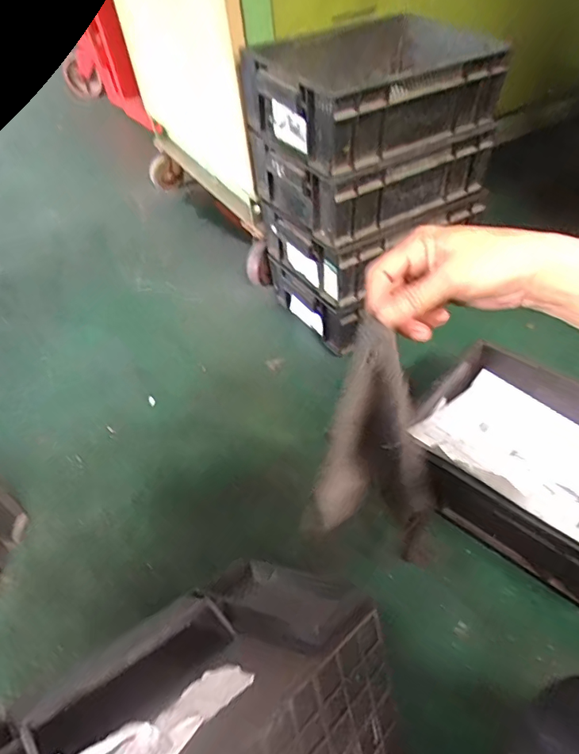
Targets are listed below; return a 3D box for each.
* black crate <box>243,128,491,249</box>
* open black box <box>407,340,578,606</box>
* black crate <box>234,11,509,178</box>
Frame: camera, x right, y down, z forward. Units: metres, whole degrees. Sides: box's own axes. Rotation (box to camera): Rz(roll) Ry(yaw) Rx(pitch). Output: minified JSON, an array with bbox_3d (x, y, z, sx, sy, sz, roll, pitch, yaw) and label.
[{"bbox_3d":[0.127,-0.374,0.839,0.322,0.115,0.279,-30,50,-21],"label":"black crate"},{"bbox_3d":[0.339,0.114,0.655,0.332,0.129,0.246,30,57,31],"label":"open black box"},{"bbox_3d":[0.116,-0.460,0.757,0.332,0.117,0.299,-26,48,-17],"label":"black crate"}]

